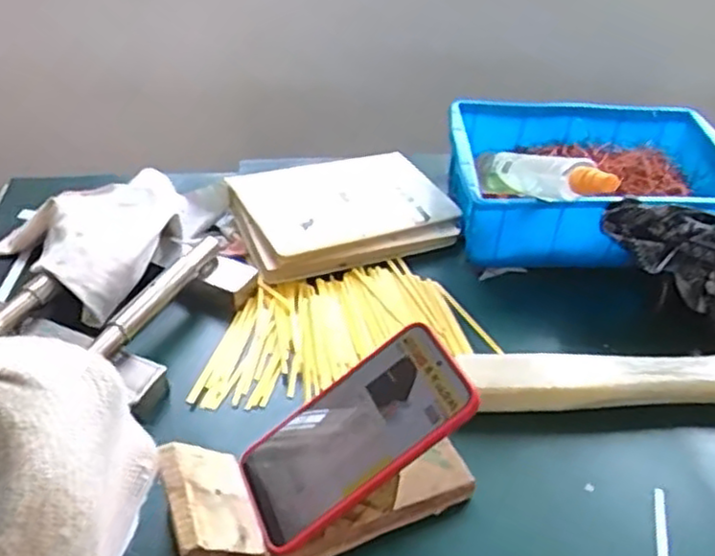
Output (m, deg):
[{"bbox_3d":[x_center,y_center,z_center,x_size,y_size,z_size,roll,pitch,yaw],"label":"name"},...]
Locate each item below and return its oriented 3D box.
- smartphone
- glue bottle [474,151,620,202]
[{"bbox_3d":[-0.004,0.100,0.470,0.161,0.017,0.079,-39,51,9],"label":"smartphone"},{"bbox_3d":[0.165,-0.092,0.665,0.032,0.041,0.202,-14,16,-19],"label":"glue bottle"}]

